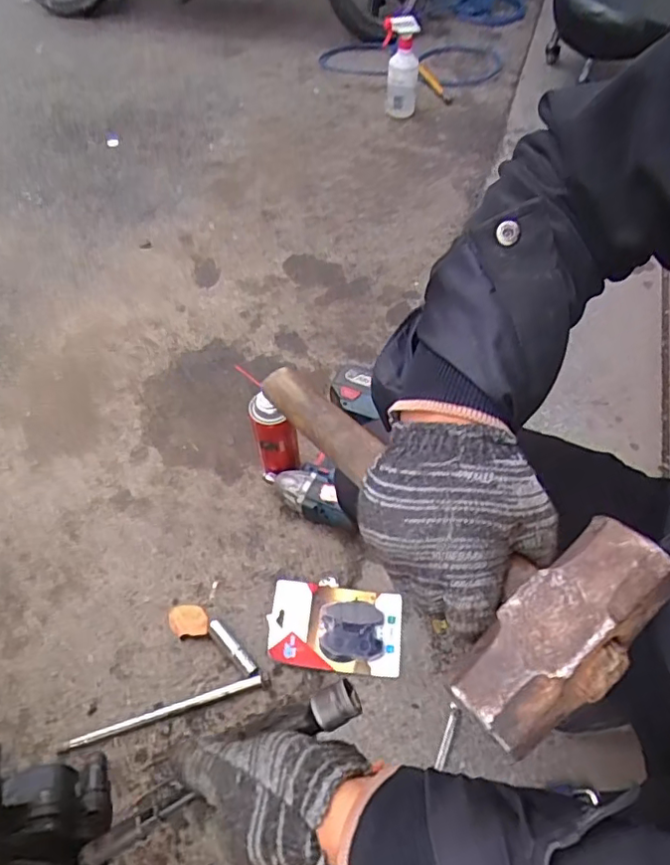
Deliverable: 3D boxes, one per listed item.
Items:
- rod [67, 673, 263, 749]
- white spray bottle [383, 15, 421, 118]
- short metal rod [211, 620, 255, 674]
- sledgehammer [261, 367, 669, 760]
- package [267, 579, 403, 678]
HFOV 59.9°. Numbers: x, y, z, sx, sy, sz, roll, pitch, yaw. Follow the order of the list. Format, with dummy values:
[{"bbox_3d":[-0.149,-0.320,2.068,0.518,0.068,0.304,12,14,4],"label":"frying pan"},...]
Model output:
[{"bbox_3d":[-0.196,0.327,0.688,0.239,0.016,0.015,-14,56,-10],"label":"rod"},{"bbox_3d":[0.164,-0.904,1.424,0.084,0.224,0.117,8,55,6],"label":"white spray bottle"},{"bbox_3d":[-0.126,0.266,0.720,0.012,0.012,0.083,-38,67,-24],"label":"short metal rod"},{"bbox_3d":[0.042,0.027,0.374,0.111,0.042,0.343,-24,36,-16],"label":"sledgehammer"},{"bbox_3d":[0.001,0.248,0.743,0.165,0.013,0.104,6,55,4],"label":"package"}]

